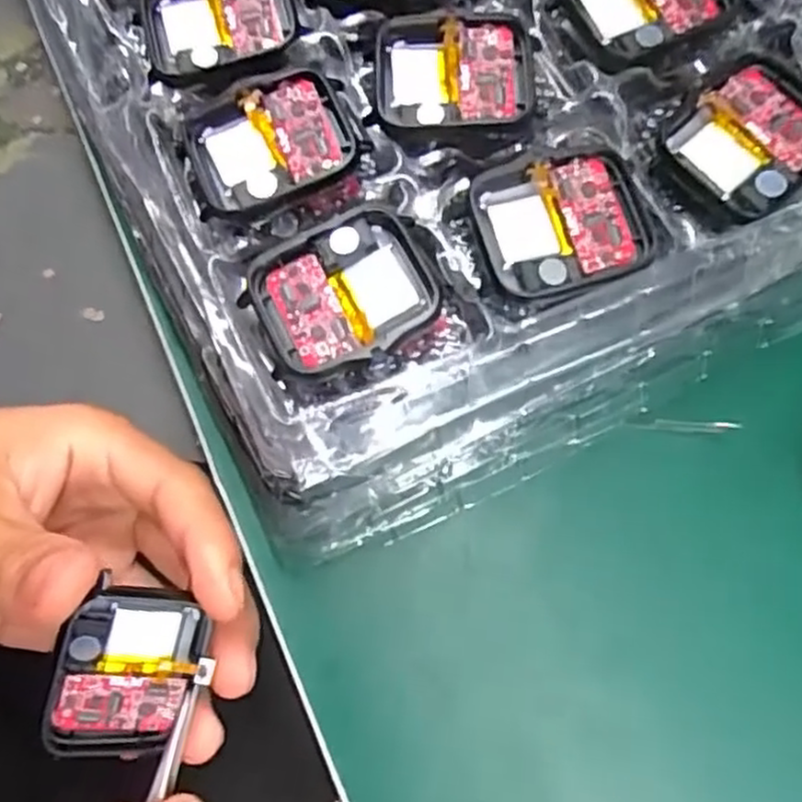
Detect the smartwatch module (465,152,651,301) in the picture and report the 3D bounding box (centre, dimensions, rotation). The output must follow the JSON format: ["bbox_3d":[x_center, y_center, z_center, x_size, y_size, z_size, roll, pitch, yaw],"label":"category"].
[{"bbox_3d":[0.042,-0.045,0.189,0.043,0.008,0.036,-12,72,-3],"label":"smartwatch module"}]

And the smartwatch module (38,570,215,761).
[{"bbox_3d":[-0.070,0.069,0.188,0.035,0.006,0.046,12,95,-29],"label":"smartwatch module"}]

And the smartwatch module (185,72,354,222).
[{"bbox_3d":[-0.036,-0.069,0.201,0.043,0.010,0.034,-19,72,-5],"label":"smartwatch module"}]

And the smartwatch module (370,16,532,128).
[{"bbox_3d":[0.014,-0.090,0.203,0.043,0.006,0.037,4,71,2],"label":"smartwatch module"}]

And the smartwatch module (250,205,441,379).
[{"bbox_3d":[-0.015,-0.027,0.186,0.044,0.007,0.036,-24,73,-7],"label":"smartwatch module"}]

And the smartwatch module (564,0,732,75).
[{"bbox_3d":[0.068,-0.113,0.207,0.043,0.005,0.036,-30,74,-9],"label":"smartwatch module"}]

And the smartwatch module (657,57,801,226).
[{"bbox_3d":[0.092,-0.069,0.196,0.044,0.008,0.035,-41,76,-12],"label":"smartwatch module"}]

